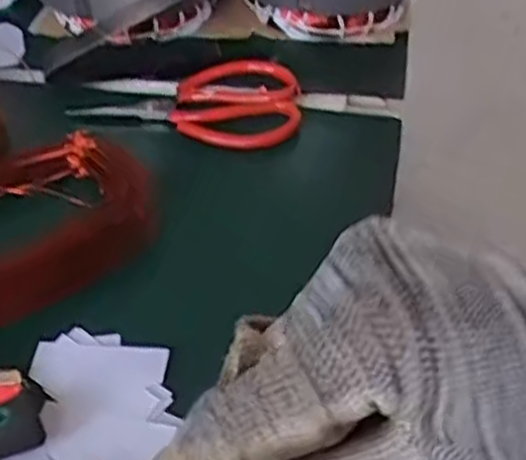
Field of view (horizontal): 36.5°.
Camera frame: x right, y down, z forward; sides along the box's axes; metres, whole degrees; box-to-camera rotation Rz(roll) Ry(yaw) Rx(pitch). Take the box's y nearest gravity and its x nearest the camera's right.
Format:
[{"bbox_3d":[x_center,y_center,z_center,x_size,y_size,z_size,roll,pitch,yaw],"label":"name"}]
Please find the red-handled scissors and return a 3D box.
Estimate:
[{"bbox_3d":[-0.047,-0.096,0.559,0.151,0.021,0.072,10,46,12],"label":"red-handled scissors"}]

